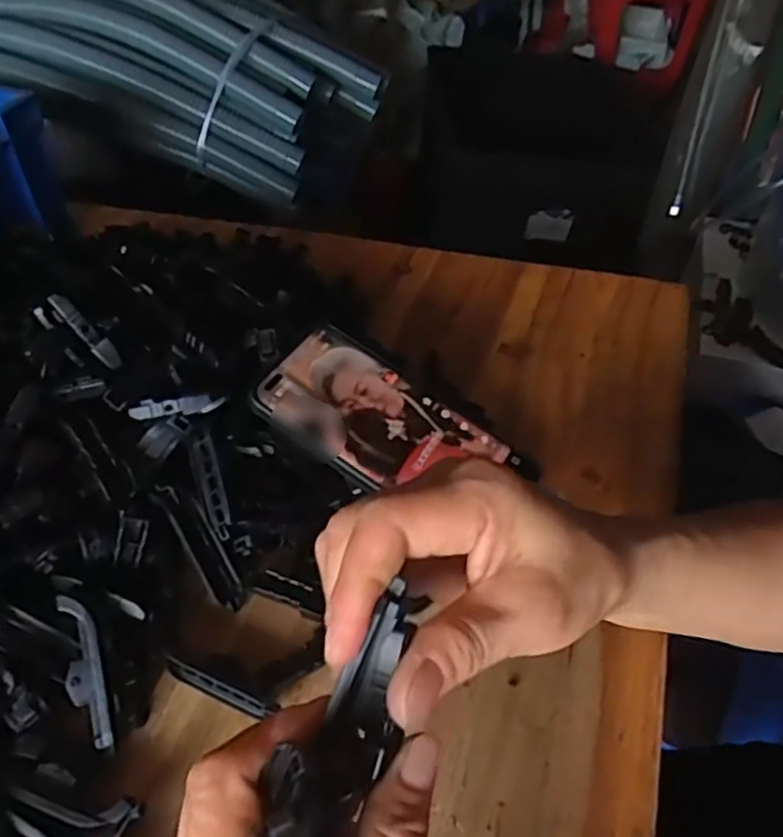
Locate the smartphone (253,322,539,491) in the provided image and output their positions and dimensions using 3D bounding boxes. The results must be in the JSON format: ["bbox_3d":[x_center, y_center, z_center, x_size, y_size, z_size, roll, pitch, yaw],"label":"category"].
[{"bbox_3d":[0.001,0.005,0.405,0.149,0.011,0.077,33,54,4],"label":"smartphone"}]

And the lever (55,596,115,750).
[{"bbox_3d":[-0.140,0.115,0.319,0.016,0.005,0.069,-15,75,-13],"label":"lever"}]

